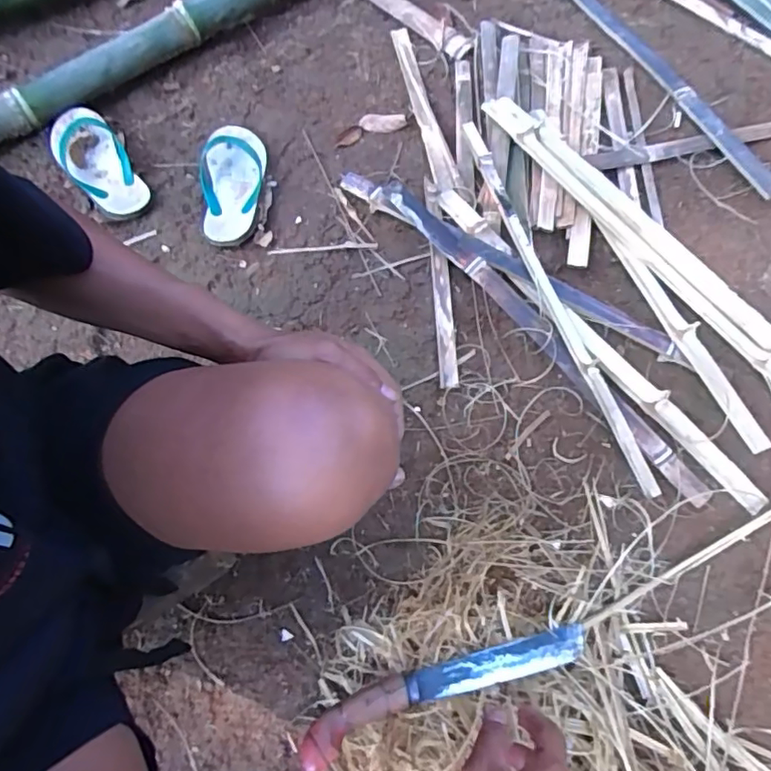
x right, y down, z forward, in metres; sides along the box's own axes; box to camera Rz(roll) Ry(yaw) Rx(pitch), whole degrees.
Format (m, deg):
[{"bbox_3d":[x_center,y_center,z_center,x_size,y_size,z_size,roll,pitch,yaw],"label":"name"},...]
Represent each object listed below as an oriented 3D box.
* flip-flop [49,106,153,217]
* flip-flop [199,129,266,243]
[{"bbox_3d":[-0.477,-0.369,0.944,0.100,0.040,0.219,-36,73,-13],"label":"flip-flop"},{"bbox_3d":[-0.255,-0.328,0.941,0.103,0.037,0.234,-3,69,-2],"label":"flip-flop"}]

